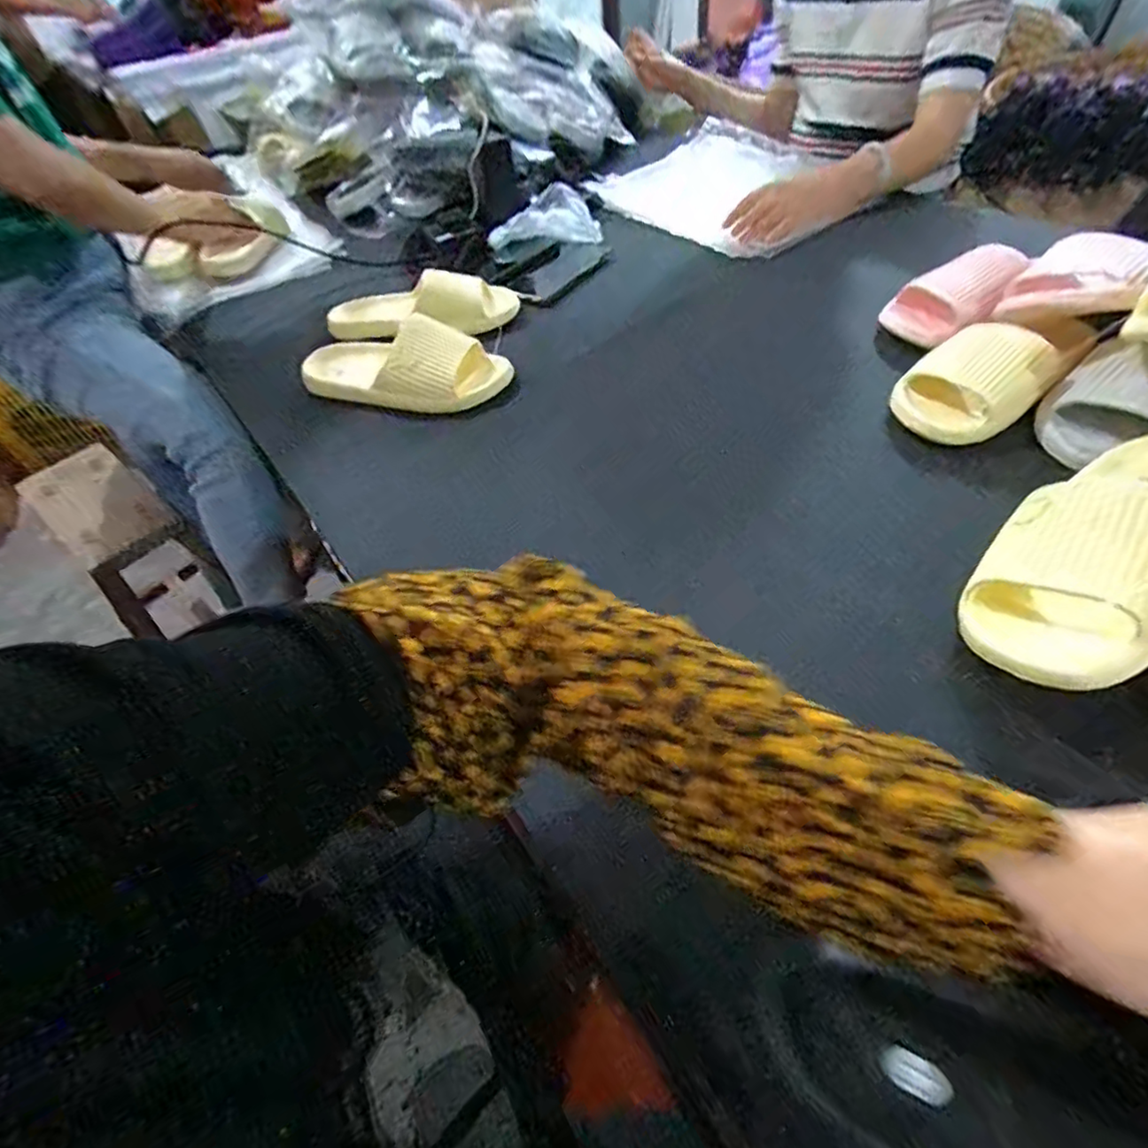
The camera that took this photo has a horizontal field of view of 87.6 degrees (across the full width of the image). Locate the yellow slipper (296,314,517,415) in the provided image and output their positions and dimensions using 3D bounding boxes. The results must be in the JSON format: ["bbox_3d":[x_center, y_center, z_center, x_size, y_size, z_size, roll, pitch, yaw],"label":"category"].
[{"bbox_3d":[-0.190,-0.230,0.650,0.234,0.066,0.097,14,56,16],"label":"yellow slipper"}]

